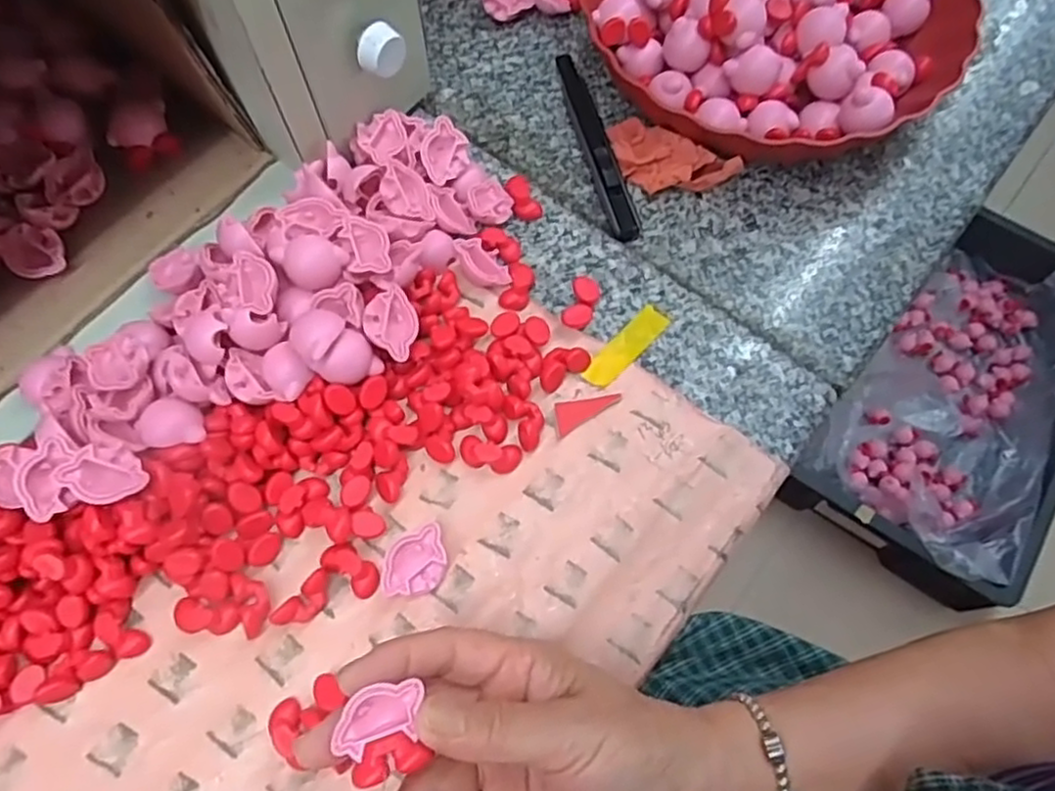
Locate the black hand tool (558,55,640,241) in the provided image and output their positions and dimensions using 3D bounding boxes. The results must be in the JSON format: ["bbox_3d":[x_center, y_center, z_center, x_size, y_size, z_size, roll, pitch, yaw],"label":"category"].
[{"bbox_3d":[0.044,-0.164,0.449,0.019,0.012,0.153,-11,67,-6],"label":"black hand tool"}]

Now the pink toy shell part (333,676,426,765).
[{"bbox_3d":[-0.056,0.124,0.268,0.033,0.011,0.021,-18,68,-9],"label":"pink toy shell part"}]

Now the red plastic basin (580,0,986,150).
[{"bbox_3d":[0.159,-0.255,0.459,0.236,0.061,0.236,38,71,14],"label":"red plastic basin"}]

